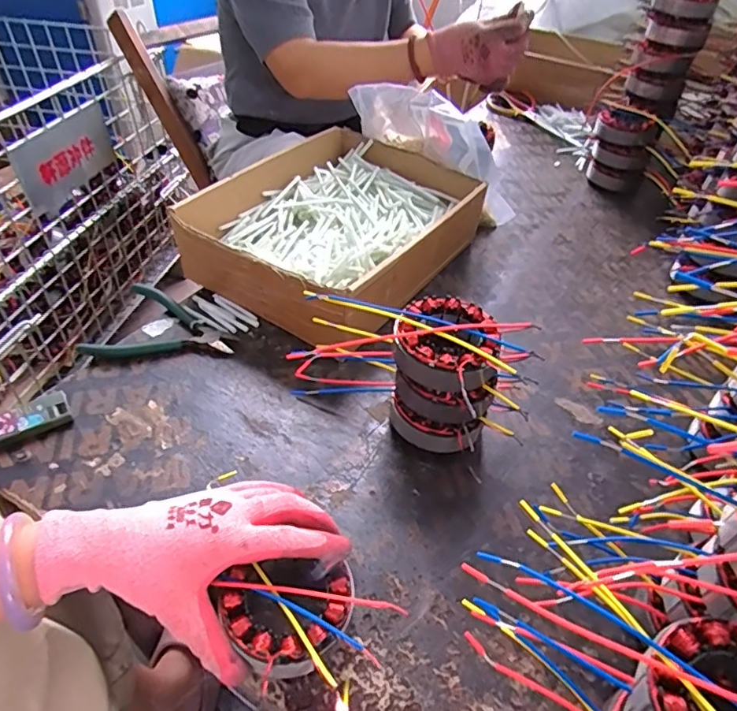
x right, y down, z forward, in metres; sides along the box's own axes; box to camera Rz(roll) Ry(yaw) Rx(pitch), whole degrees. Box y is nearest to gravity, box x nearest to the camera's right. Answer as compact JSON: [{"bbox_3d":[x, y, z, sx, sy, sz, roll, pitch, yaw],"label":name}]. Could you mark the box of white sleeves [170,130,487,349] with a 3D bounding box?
[{"bbox_3d":[-0.033,-0.156,0.670,0.244,0.097,0.331,26,48,22],"label":"box of white sleeves"}]

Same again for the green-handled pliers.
[{"bbox_3d":[-0.208,-0.026,0.564,0.139,0.018,0.101,13,45,10],"label":"green-handled pliers"}]

